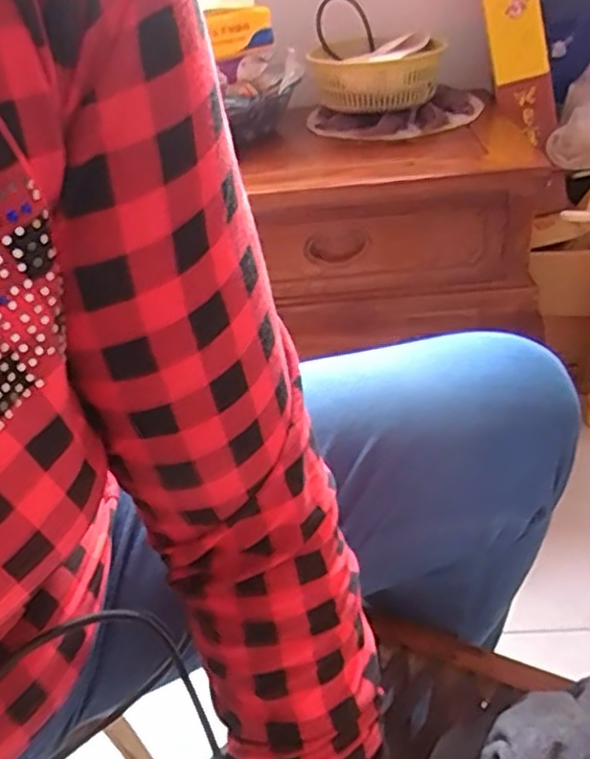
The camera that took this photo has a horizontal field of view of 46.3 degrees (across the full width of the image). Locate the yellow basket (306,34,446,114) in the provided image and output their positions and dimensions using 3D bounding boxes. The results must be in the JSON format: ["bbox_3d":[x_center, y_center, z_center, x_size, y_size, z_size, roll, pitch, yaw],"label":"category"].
[{"bbox_3d":[0.130,-0.486,1.100,0.205,0.071,0.161,-3,35,5],"label":"yellow basket"}]

